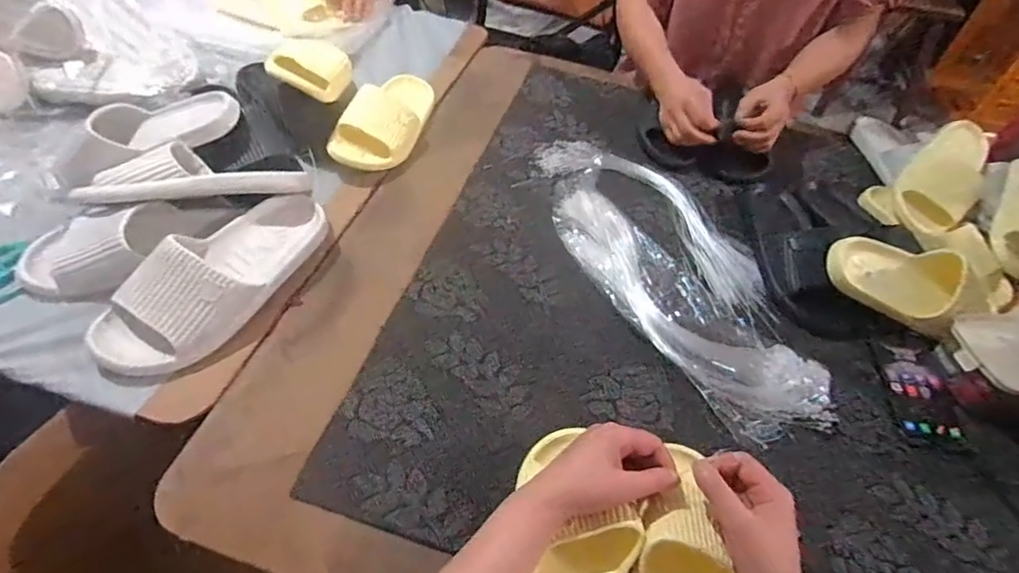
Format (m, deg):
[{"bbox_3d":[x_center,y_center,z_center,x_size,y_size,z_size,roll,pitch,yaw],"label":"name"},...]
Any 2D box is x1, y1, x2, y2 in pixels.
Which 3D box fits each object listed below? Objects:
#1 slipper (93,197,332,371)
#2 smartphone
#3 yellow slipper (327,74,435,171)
[{"bbox_3d":[-0.320,-0.019,0.632,0.108,0.083,0.276,36,55,22],"label":"slipper"},{"bbox_3d":[0.479,0.121,0.658,0.080,0.012,0.127,4,53,-1],"label":"smartphone"},{"bbox_3d":[-0.178,-0.273,0.874,0.092,0.085,0.245,16,50,7],"label":"yellow slipper"}]

